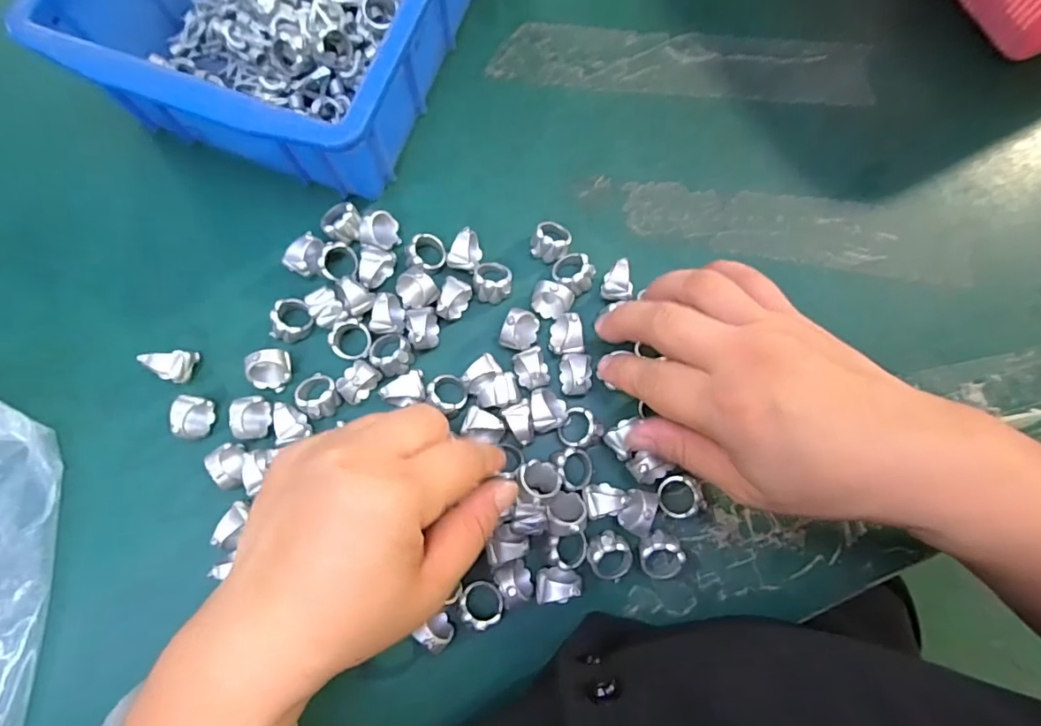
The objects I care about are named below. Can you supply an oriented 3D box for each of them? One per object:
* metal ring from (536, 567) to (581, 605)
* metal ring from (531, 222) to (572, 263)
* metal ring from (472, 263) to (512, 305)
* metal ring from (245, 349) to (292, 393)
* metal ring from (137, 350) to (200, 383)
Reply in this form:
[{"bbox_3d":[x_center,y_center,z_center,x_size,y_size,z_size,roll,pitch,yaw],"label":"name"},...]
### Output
[{"bbox_3d":[0.018,0.106,0.254,0.021,0.021,0.013,-5,80,-1],"label":"metal ring"},{"bbox_3d":[0.017,-0.067,0.293,0.020,0.016,0.022,0,79,0],"label":"metal ring"},{"bbox_3d":[-0.015,-0.045,0.289,0.020,0.016,0.023,4,79,0],"label":"metal ring"},{"bbox_3d":[-0.129,0.004,0.275,0.019,0.019,0.020,0,79,0],"label":"metal ring"},{"bbox_3d":[-0.181,0.001,0.276,0.020,0.023,0.016,13,80,2],"label":"metal ring"}]

